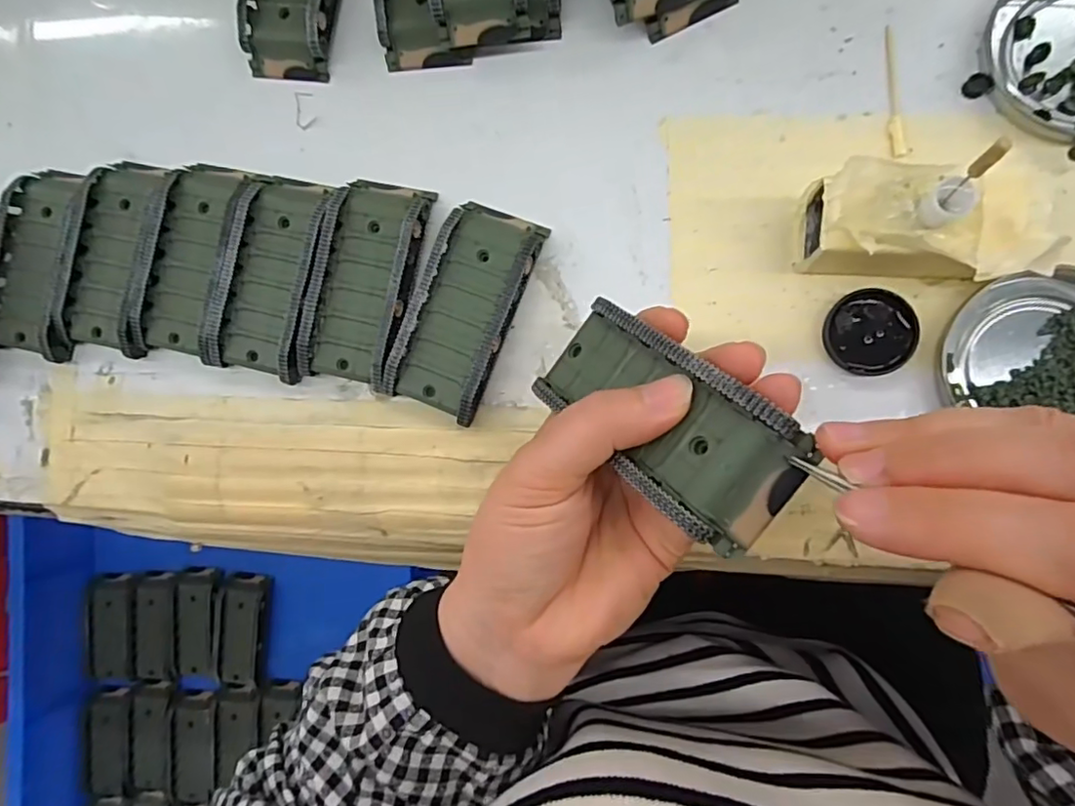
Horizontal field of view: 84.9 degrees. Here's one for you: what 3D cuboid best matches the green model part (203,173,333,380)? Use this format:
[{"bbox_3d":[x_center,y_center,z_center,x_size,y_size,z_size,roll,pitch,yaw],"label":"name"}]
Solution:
[{"bbox_3d":[-0.128,-0.062,0.285,0.048,0.018,0.096,13,89,9],"label":"green model part"}]

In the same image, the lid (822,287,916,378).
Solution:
[{"bbox_3d":[0.141,-0.030,0.249,0.034,0.006,0.035,0,87,8],"label":"lid"}]

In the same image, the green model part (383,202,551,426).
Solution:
[{"bbox_3d":[-0.032,-0.044,0.270,0.046,0.020,0.096,22,90,9],"label":"green model part"}]

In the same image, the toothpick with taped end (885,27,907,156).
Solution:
[{"bbox_3d":[0.154,-0.136,0.255,0.006,0.004,0.058,-4,86,8],"label":"toothpick with taped end"}]

